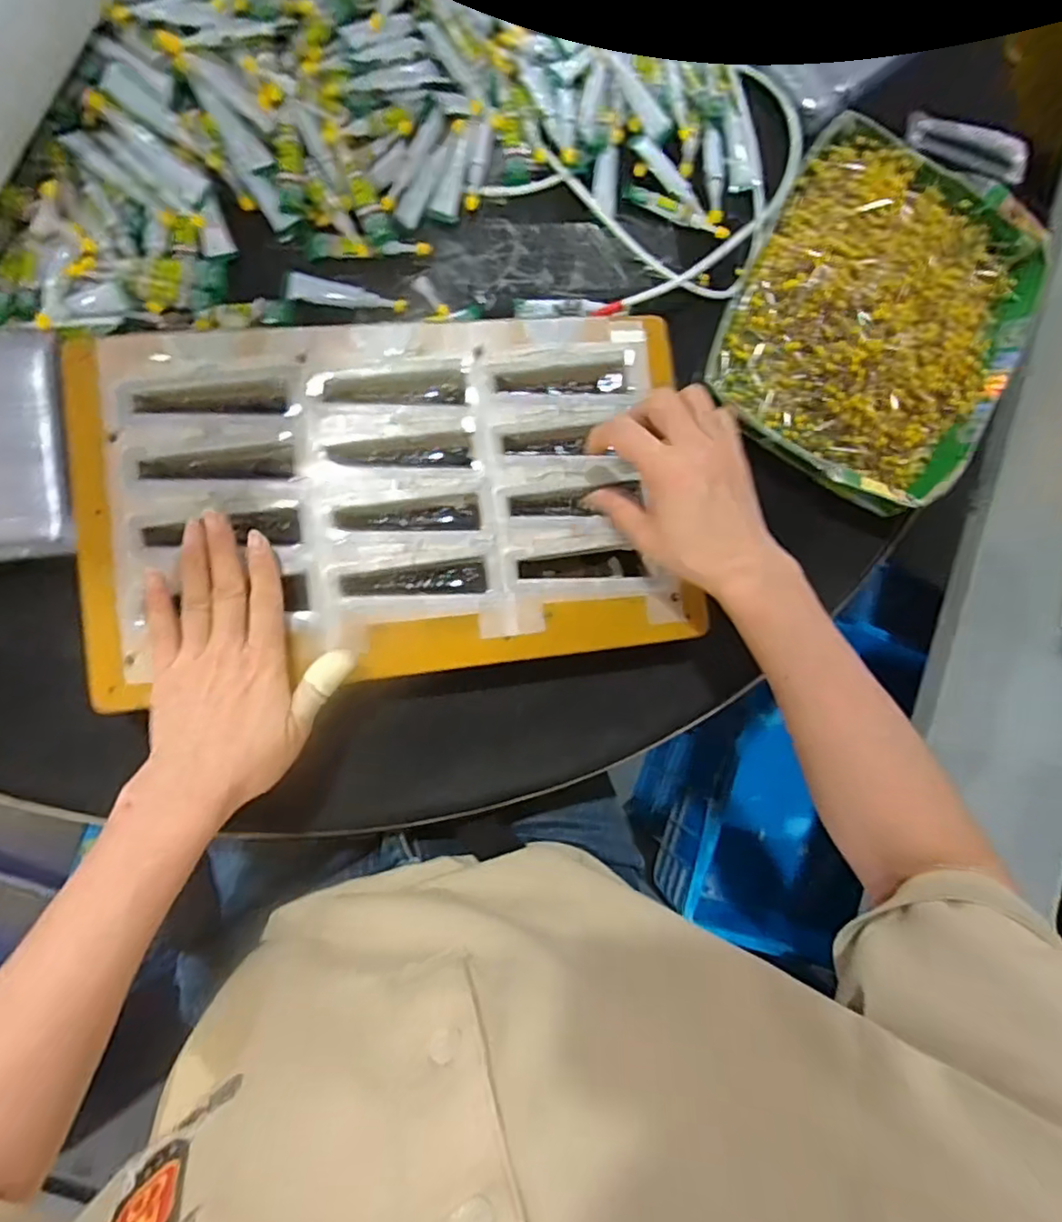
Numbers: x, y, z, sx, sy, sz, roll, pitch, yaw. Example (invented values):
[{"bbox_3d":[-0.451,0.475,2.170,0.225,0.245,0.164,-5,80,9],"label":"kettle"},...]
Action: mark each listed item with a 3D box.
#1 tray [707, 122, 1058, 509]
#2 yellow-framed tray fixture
[{"bbox_3d":[0.263,-0.224,0.492,0.204,0.039,0.270,28,82,-6],"label":"tray"},{"bbox_3d":[-0.087,-0.073,0.424,0.370,0.035,0.224,-6,87,-9],"label":"yellow-framed tray fixture"}]

